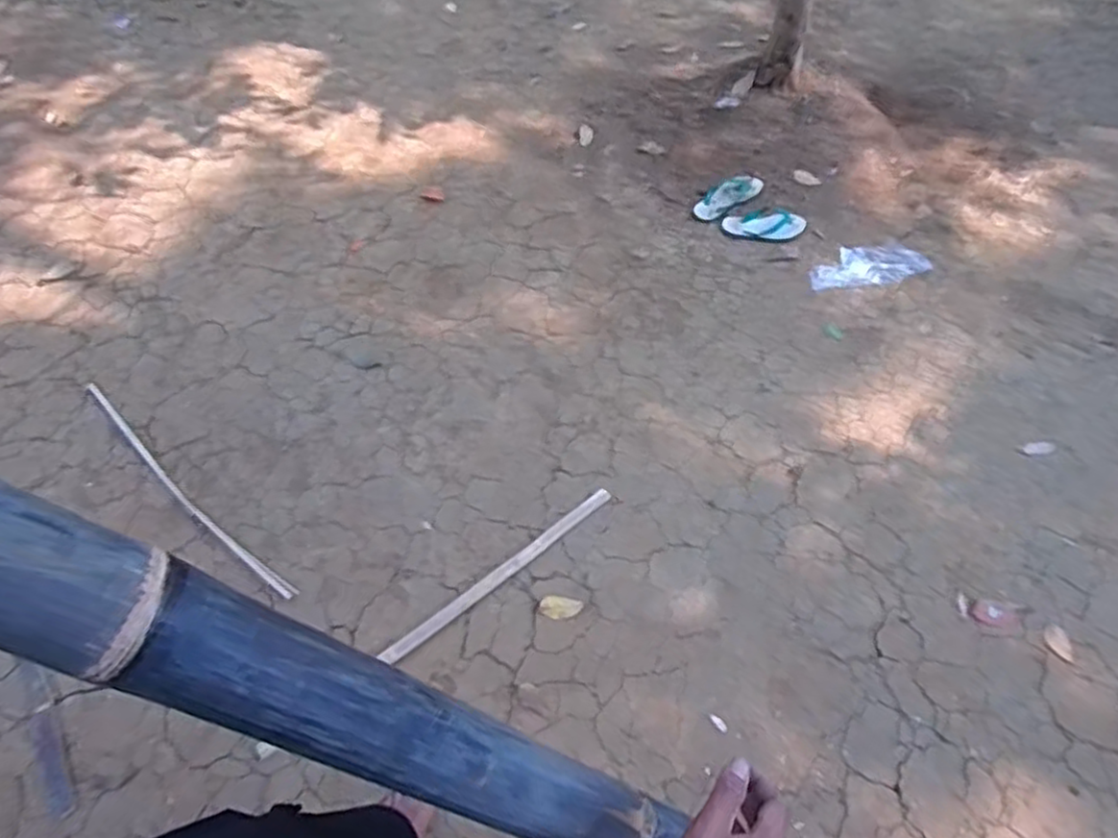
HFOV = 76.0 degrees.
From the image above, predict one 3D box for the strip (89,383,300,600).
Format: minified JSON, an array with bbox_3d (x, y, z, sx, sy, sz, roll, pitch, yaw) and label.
[{"bbox_3d":[-0.937,0.156,1.748,0.883,0.028,0.046,35,63,23],"label":"strip"}]

